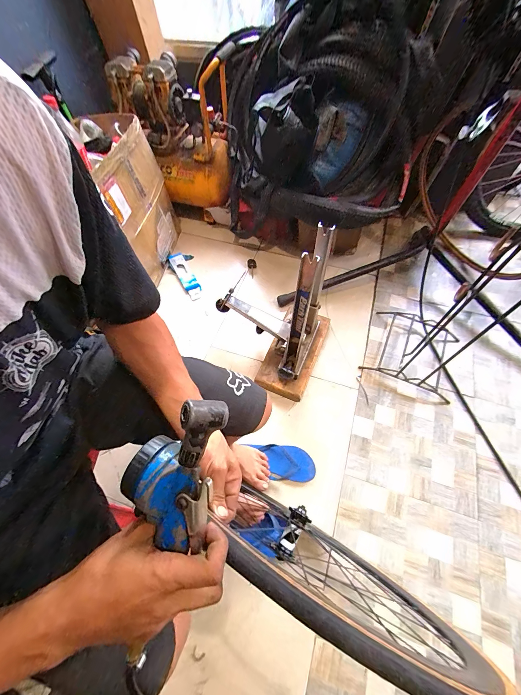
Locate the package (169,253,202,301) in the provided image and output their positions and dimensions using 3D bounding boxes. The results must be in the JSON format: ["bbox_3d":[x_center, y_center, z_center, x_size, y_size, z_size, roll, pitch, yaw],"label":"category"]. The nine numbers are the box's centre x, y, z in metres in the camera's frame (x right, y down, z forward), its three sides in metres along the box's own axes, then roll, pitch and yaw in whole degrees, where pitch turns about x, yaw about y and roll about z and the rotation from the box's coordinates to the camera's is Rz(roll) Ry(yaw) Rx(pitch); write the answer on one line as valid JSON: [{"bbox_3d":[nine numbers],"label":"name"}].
[{"bbox_3d":[-0.361,-0.348,1.311,0.067,0.036,0.299,-28,65,-13],"label":"package"}]

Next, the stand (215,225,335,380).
[{"bbox_3d":[0.011,-0.155,0.870,0.359,0.463,0.234,21,64,12],"label":"stand"}]

